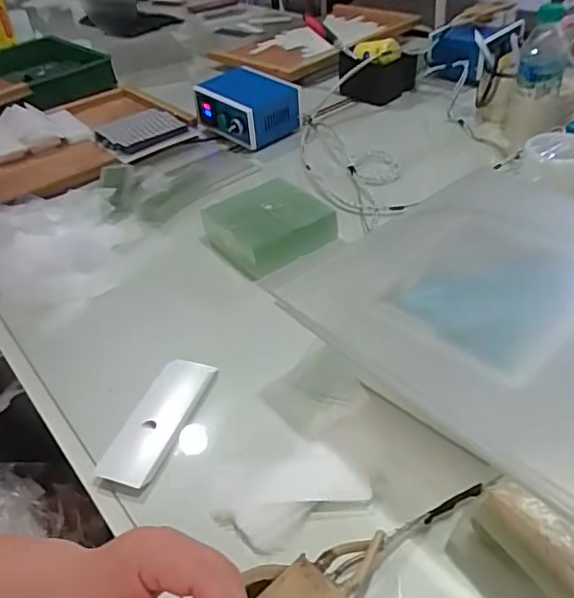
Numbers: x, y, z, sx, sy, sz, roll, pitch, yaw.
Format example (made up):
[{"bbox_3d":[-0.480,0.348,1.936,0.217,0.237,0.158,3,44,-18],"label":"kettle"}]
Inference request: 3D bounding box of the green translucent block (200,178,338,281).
[{"bbox_3d":[-0.030,-0.104,0.801,0.147,0.047,0.149,-31,45,-26],"label":"green translucent block"}]

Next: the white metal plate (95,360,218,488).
[{"bbox_3d":[-0.130,0.120,0.575,0.055,0.014,0.159,8,42,18],"label":"white metal plate"}]

